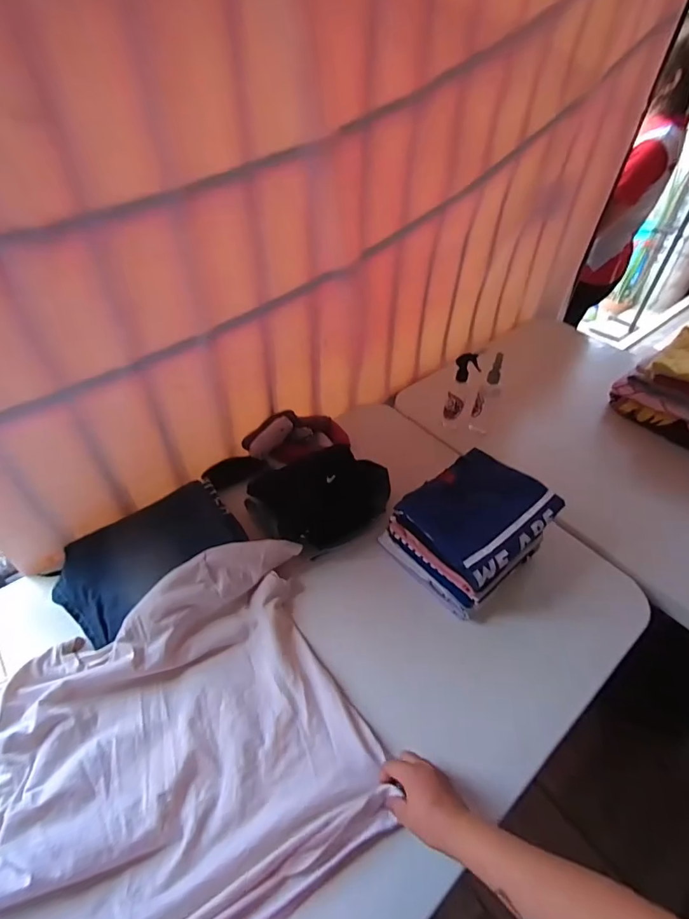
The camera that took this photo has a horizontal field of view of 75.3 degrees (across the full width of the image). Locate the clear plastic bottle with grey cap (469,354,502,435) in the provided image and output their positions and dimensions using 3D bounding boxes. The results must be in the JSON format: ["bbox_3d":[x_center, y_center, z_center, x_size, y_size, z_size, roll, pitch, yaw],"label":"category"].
[{"bbox_3d":[0.335,-0.158,1.038,0.050,0.219,0.078,16,47,13],"label":"clear plastic bottle with grey cap"}]

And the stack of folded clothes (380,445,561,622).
[{"bbox_3d":[0.225,0.120,0.798,0.225,0.134,0.195,-31,54,-28],"label":"stack of folded clothes"}]

